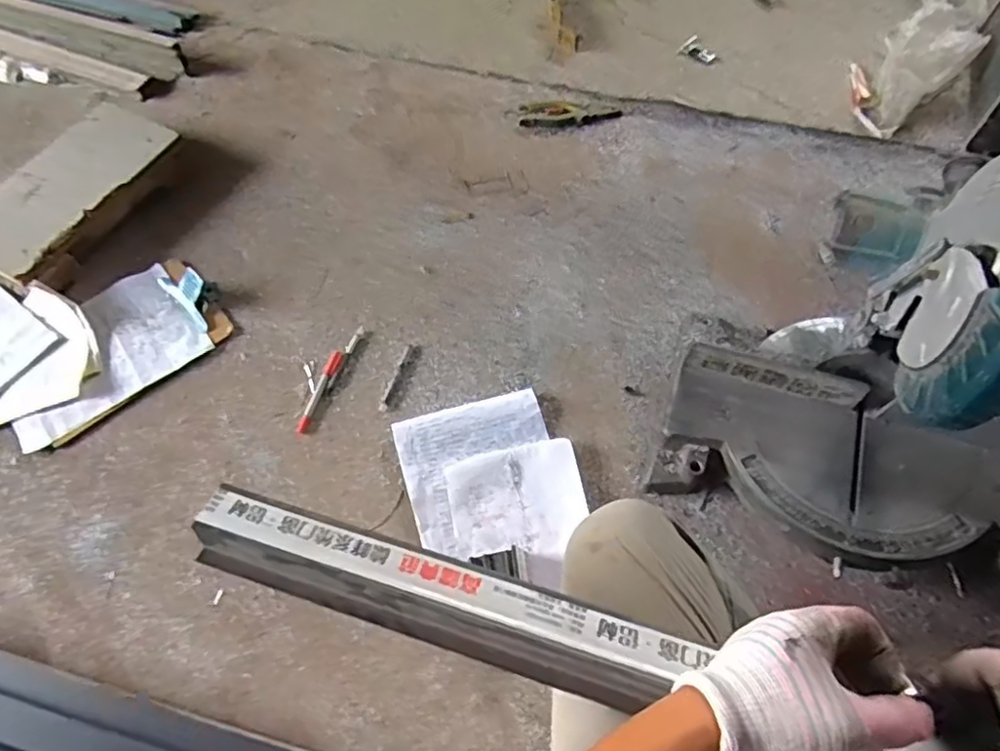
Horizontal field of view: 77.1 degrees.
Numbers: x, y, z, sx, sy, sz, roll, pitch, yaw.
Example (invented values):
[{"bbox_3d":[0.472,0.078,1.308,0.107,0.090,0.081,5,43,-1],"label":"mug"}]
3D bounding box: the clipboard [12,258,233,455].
[{"bbox_3d":[-0.593,-0.044,0.963,0.333,0.023,0.197,-40,68,-18],"label":"clipboard"}]

